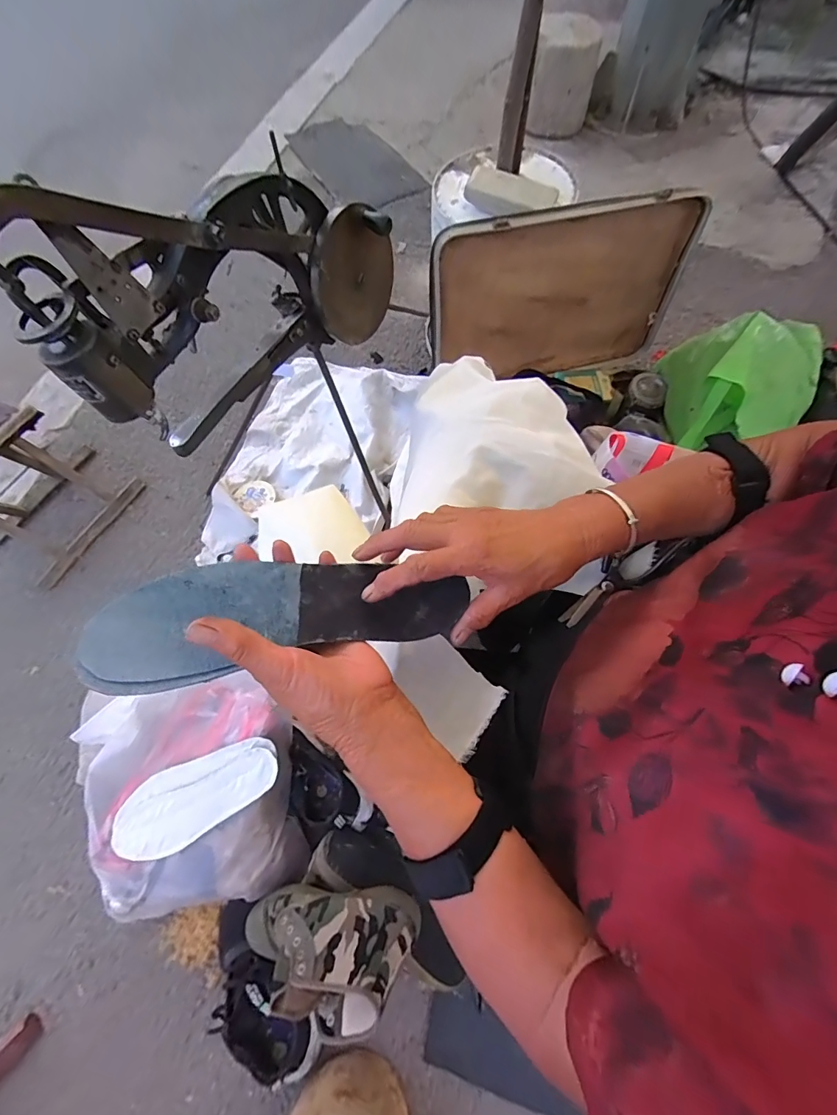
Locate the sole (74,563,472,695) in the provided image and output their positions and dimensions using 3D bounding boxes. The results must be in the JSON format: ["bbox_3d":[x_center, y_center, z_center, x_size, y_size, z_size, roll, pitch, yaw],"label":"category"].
[{"bbox_3d":[-0.091,0.036,0.319,0.256,0.010,0.083,-8,57,-19],"label":"sole"}]

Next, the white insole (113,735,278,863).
[{"bbox_3d":[-0.329,0.358,0.653,0.249,0.010,0.105,-22,73,-4],"label":"white insole"}]

